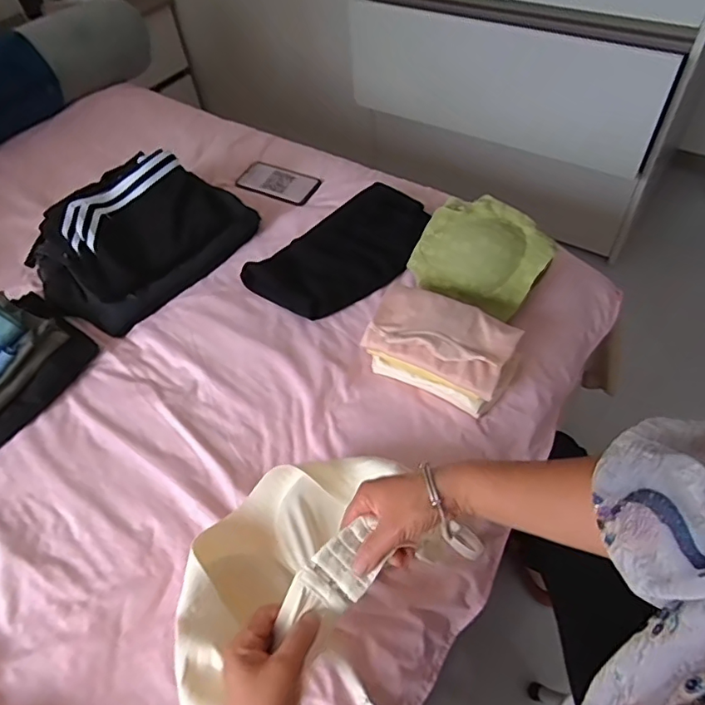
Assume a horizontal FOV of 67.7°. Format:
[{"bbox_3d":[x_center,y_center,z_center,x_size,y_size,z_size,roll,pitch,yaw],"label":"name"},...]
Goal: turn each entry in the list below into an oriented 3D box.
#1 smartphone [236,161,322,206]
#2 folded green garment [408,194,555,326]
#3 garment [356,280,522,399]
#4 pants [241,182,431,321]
[{"bbox_3d":[-0.148,-0.335,1.035,0.173,0.009,0.079,23,68,25],"label":"smartphone"},{"bbox_3d":[0.191,-0.145,0.782,0.179,0.079,0.146,32,61,27],"label":"folded green garment"},{"bbox_3d":[0.115,-0.025,0.693,0.187,0.040,0.100,25,58,23],"label":"garment"},{"bbox_3d":[-0.017,-0.166,0.851,0.309,0.050,0.172,-29,55,-16],"label":"pants"}]

